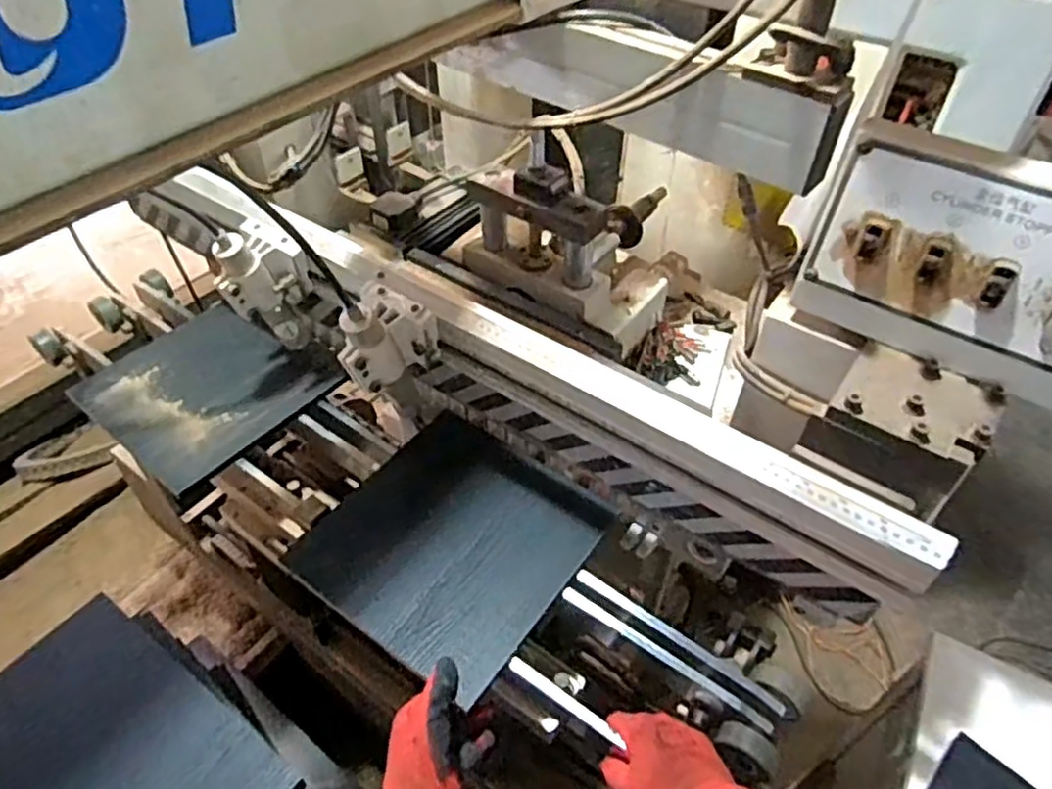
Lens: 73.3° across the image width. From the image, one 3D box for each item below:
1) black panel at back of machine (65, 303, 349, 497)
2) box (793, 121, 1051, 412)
[{"bbox_3d":[-0.428,-0.019,0.956,0.268,0.019,0.266,30,53,25],"label":"black panel at back of machine"},{"bbox_3d":[0.345,-0.100,0.548,0.228,0.154,0.074,33,54,27],"label":"box"}]

